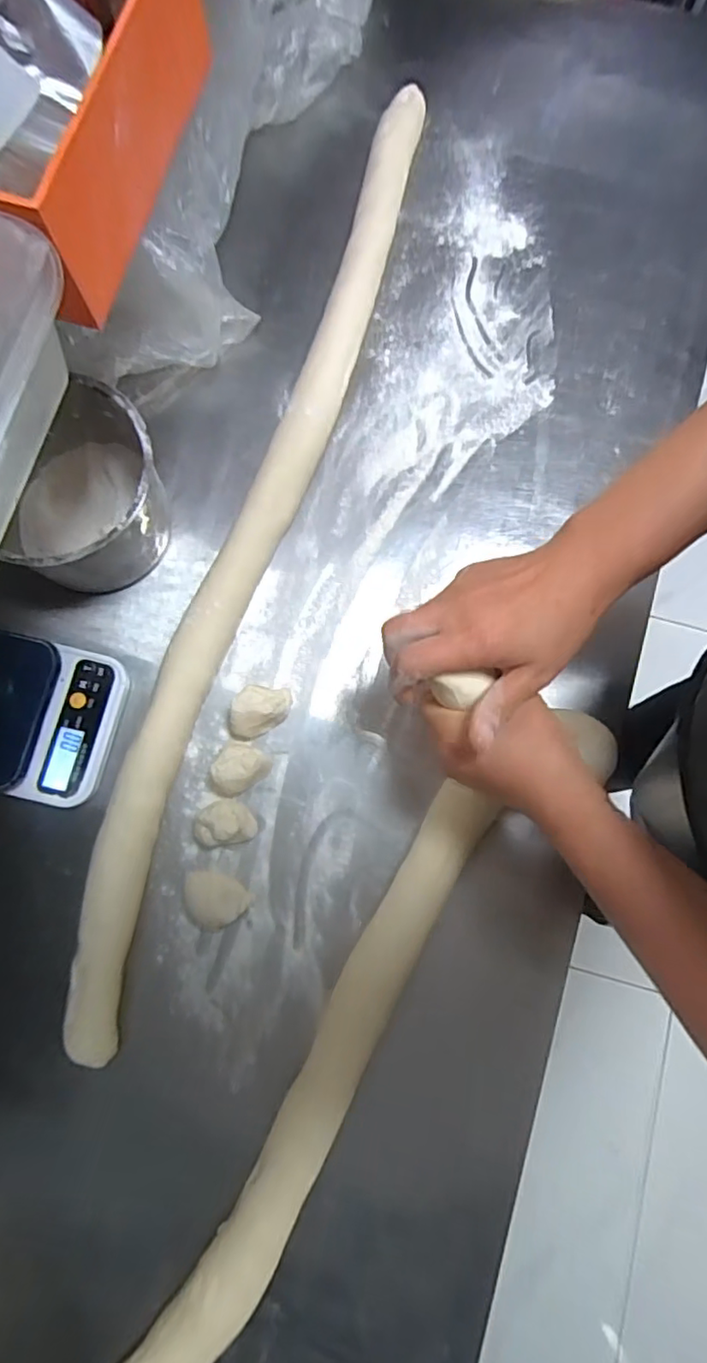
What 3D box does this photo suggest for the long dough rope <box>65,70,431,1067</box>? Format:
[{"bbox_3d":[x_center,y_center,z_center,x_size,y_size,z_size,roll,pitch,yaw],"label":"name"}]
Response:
[{"bbox_3d":[-0.084,-0.147,0.543,0.063,0.048,0.926,17,81,4],"label":"long dough rope"}]

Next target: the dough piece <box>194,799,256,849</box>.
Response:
[{"bbox_3d":[-0.110,0.119,0.498,0.050,0.041,0.039,-9,80,-1],"label":"dough piece"}]

